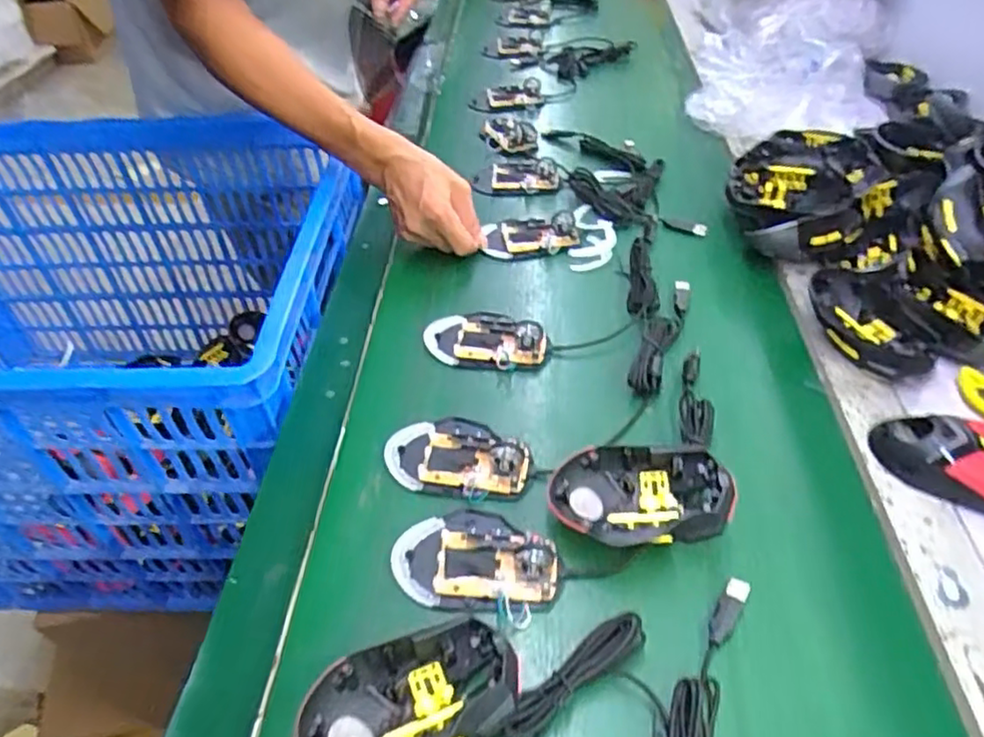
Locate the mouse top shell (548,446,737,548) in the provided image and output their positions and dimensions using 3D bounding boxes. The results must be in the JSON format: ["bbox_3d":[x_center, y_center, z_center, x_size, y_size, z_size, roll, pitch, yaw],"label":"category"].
[{"bbox_3d":[0.100,0.092,0.456,0.120,0.042,0.075,4,46,9],"label":"mouse top shell"}]

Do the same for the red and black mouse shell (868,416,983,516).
[{"bbox_3d":[0.342,0.068,0.475,0.120,0.040,0.058,19,50,23],"label":"red and black mouse shell"}]

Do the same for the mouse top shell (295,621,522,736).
[{"bbox_3d":[-0.044,0.187,0.369,0.120,0.038,0.069,-15,46,-10],"label":"mouse top shell"}]

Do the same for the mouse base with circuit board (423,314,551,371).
[{"bbox_3d":[-0.004,-0.031,0.598,0.110,0.027,0.062,4,46,10],"label":"mouse base with circuit board"}]

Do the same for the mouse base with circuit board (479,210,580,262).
[{"bbox_3d":[0.042,-0.142,0.708,0.100,0.024,0.061,1,45,6],"label":"mouse base with circuit board"}]

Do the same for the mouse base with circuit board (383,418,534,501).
[{"bbox_3d":[-0.025,0.060,0.506,0.110,0.027,0.071,6,46,11],"label":"mouse base with circuit board"}]

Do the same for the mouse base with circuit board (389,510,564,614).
[{"bbox_3d":[-0.011,0.122,0.445,0.113,0.021,0.071,3,45,8],"label":"mouse base with circuit board"}]

